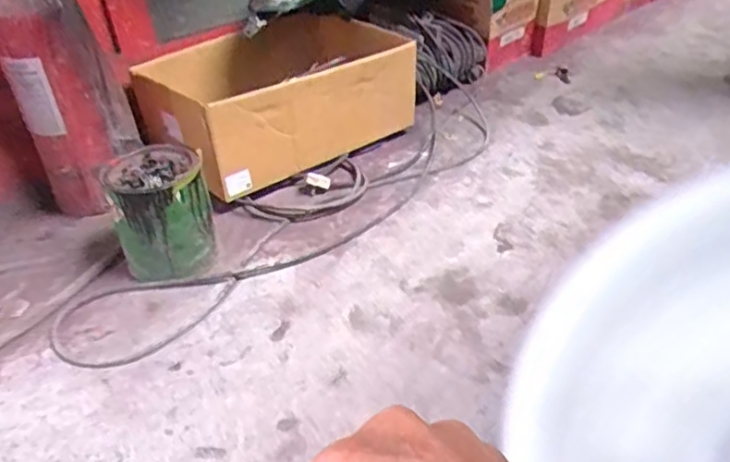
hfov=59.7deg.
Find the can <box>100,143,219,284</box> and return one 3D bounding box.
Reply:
[{"bbox_3d":[-0.345,-0.025,1.102,0.166,0.197,0.167,-17,33,-17],"label":"can"}]

